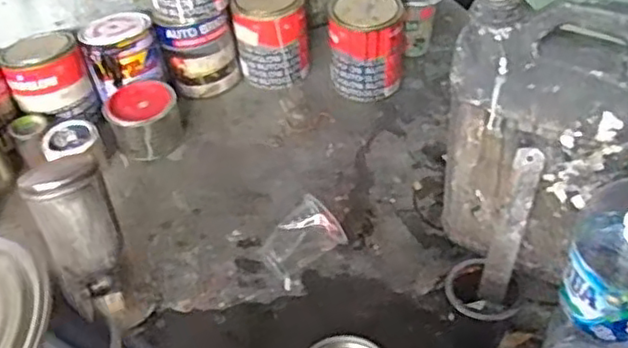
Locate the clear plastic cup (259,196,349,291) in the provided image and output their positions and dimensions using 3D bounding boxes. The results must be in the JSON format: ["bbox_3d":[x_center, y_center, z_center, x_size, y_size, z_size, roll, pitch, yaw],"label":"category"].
[{"bbox_3d":[-0.015,0.075,0.772,0.088,0.066,0.066,-31,49,-26],"label":"clear plastic cup"}]

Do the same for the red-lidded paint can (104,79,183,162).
[{"bbox_3d":[-0.243,-0.085,0.940,0.099,0.080,0.100,-3,43,2],"label":"red-lidded paint can"}]

